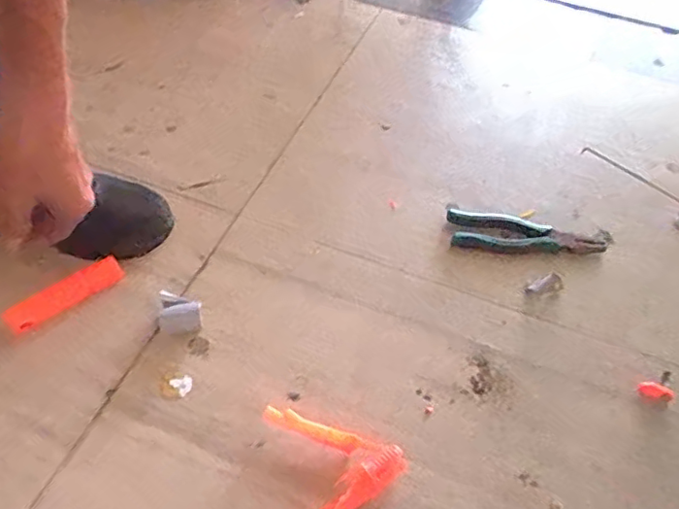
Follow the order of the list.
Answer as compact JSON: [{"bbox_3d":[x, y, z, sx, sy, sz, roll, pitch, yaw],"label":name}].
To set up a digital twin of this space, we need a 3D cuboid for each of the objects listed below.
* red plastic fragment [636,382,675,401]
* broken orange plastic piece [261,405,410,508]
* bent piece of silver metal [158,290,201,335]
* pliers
[{"bbox_3d":[0.326,0.141,0.601,0.036,0.008,0.018,14,49,6],"label":"red plastic fragment"},{"bbox_3d":[-0.021,0.181,0.527,0.121,0.023,0.117,-25,56,-25],"label":"broken orange plastic piece"},{"bbox_3d":[-0.166,0.063,0.606,0.041,0.025,0.040,2,49,-4],"label":"bent piece of silver metal"},{"bbox_3d":[0.232,-0.023,0.728,0.187,0.024,0.052,8,49,1],"label":"pliers"}]

